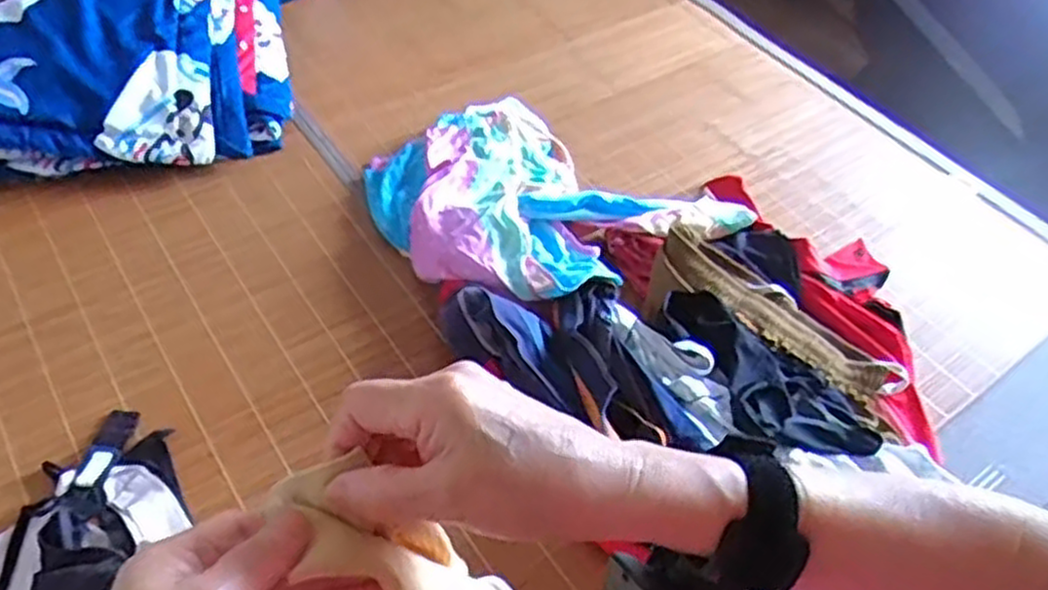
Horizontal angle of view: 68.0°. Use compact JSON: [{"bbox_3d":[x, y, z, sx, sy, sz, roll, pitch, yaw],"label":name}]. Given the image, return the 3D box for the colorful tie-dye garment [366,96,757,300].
[{"bbox_3d":[0.017,-0.126,1.128,0.487,0.101,0.401,35,54,21],"label":"colorful tie-dye garment"}]

